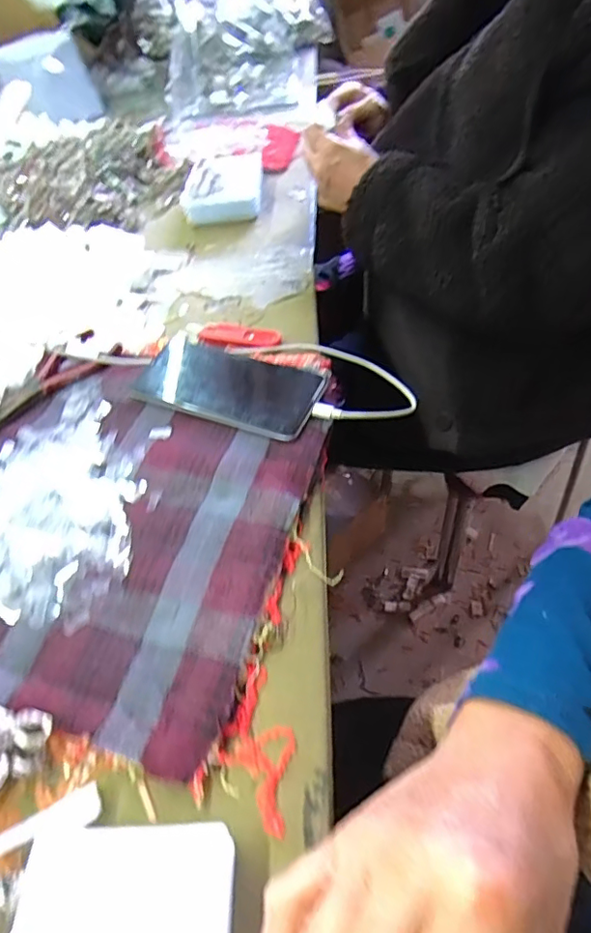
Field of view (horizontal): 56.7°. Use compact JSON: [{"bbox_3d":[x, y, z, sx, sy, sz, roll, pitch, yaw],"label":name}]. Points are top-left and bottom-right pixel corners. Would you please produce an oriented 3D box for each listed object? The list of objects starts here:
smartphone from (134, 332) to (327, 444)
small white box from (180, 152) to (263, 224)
[{"bbox_3d":[-0.058,-0.070,0.467,0.160,0.011,0.084,13,60,20],"label":"smartphone"},{"bbox_3d":[-0.098,-0.376,0.738,0.103,0.033,0.158,-6,49,4],"label":"small white box"}]

